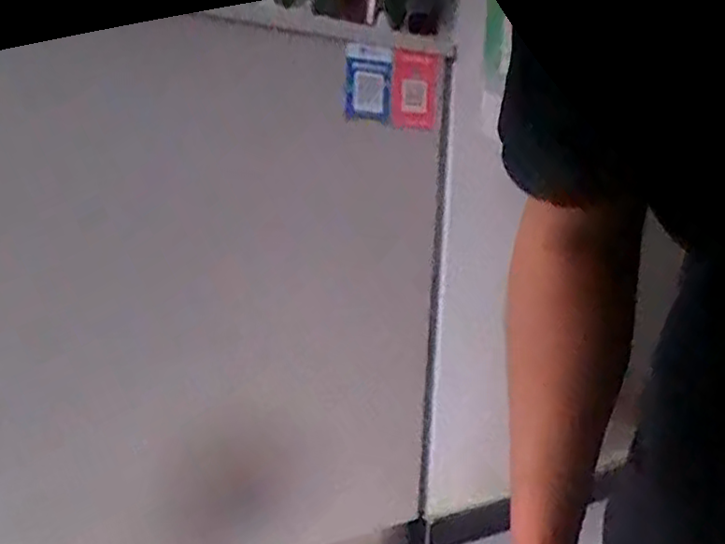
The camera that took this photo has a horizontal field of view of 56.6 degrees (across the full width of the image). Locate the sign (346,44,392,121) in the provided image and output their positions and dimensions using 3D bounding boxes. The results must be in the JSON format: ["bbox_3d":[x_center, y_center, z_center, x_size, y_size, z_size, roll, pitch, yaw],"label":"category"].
[{"bbox_3d":[0.013,-0.422,1.504,0.138,0.159,0.012,-6,10,-43],"label":"sign"}]

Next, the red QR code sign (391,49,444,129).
[{"bbox_3d":[0.126,-0.431,1.589,0.140,0.178,0.009,-5,12,-33],"label":"red QR code sign"}]

